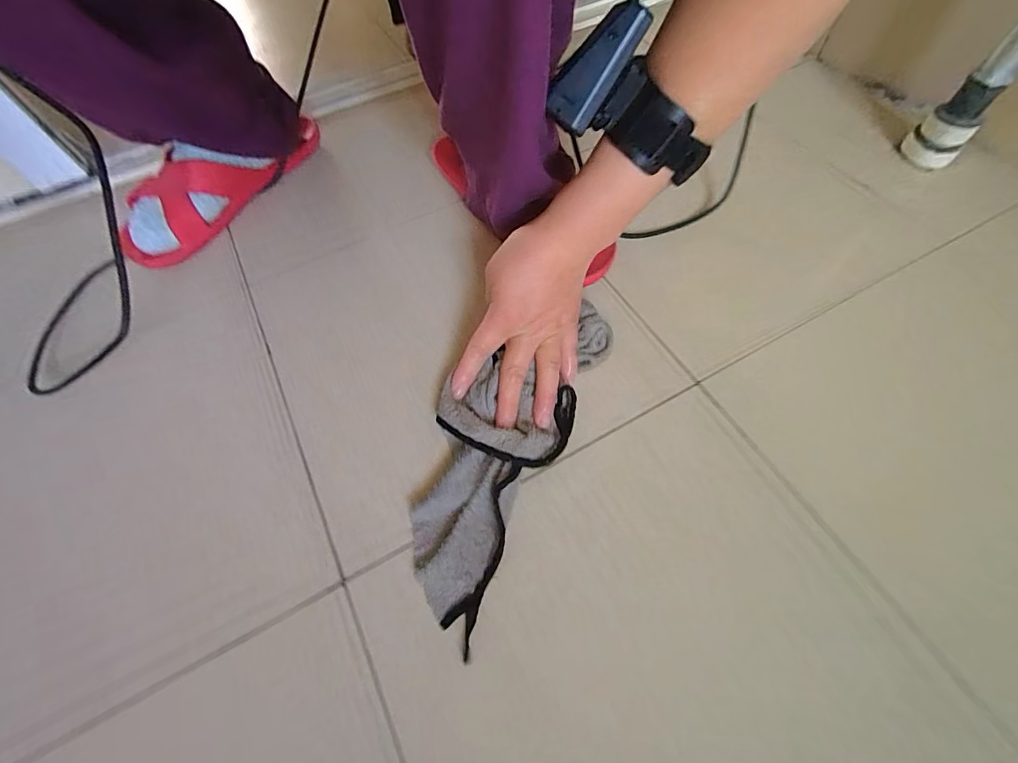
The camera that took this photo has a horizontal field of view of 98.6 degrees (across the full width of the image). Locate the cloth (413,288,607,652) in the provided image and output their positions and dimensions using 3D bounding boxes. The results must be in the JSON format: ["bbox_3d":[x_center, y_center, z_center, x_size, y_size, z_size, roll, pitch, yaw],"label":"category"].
[{"bbox_3d":[-0.010,0.039,0.326,0.098,0.025,0.247,25,71,15],"label":"cloth"}]

